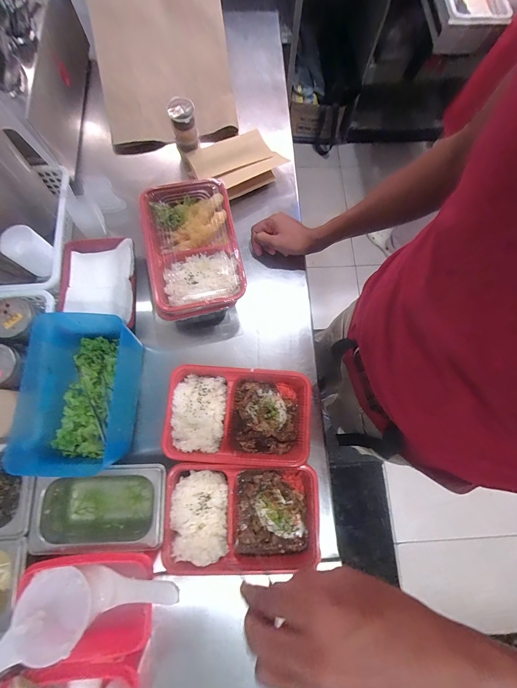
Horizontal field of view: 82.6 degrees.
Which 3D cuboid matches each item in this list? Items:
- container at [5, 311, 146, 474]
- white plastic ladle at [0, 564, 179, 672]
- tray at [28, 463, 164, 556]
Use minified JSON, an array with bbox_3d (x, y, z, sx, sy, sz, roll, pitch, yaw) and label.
[{"bbox_3d":[-0.265,0.072,0.441,0.133,0.097,0.214,5,76,0],"label":"container"},{"bbox_3d":[-0.213,0.314,0.368,0.236,0.080,0.084,-14,76,-5],"label":"white plastic ladle"},{"bbox_3d":[-0.218,0.227,0.416,0.172,0.061,0.103,-1,76,-1],"label":"tray"}]

